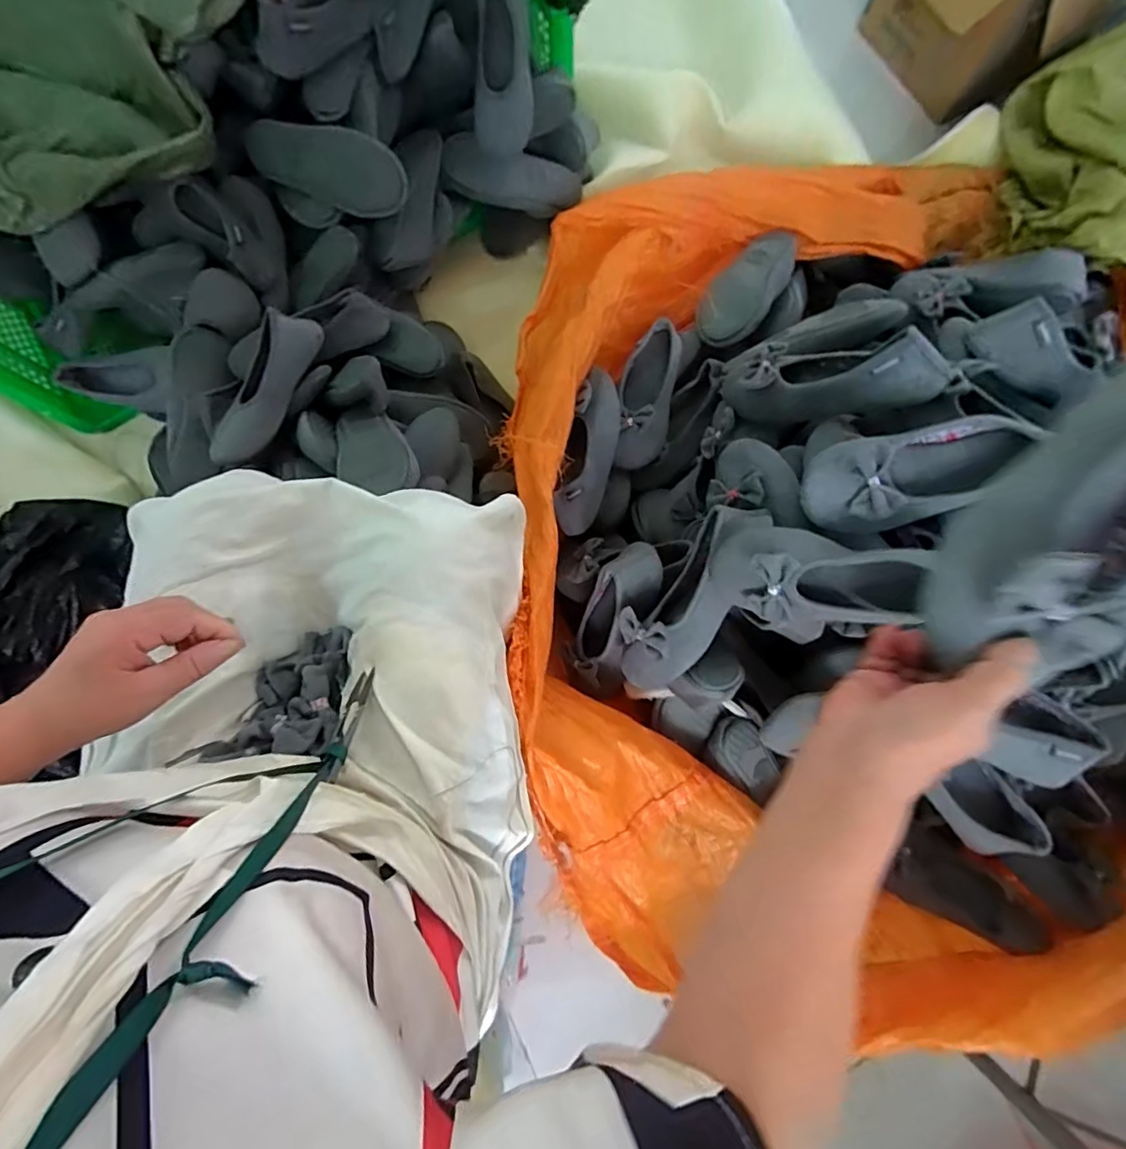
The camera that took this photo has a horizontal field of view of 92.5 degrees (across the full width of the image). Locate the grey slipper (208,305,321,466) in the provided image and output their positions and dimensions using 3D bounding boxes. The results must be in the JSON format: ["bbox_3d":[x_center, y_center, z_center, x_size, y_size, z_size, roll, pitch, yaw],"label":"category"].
[{"bbox_3d":[-0.410,-0.255,0.739,0.085,0.046,0.230,22,81,4],"label":"grey slipper"}]

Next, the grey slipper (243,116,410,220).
[{"bbox_3d":[-0.341,-0.601,0.790,0.234,0.096,0.055,17,37,-3],"label":"grey slipper"}]

